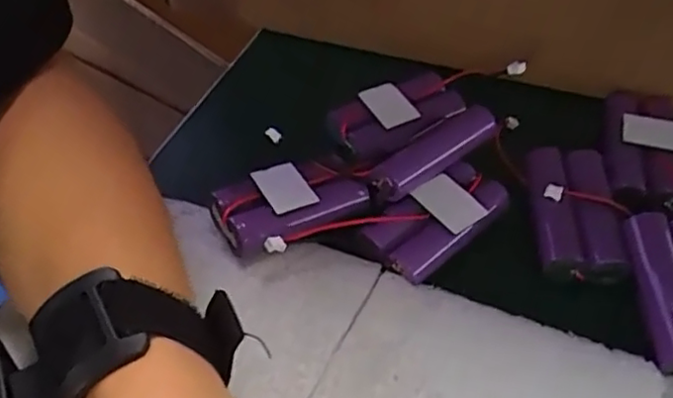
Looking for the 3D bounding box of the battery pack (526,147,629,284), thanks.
[{"bbox_3d":[0.108,0.003,0.293,0.036,0.018,0.071,3,49,3],"label":"battery pack"}]

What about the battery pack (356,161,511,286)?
[{"bbox_3d":[0.045,0.008,0.290,0.065,0.014,0.033,-35,58,-27],"label":"battery pack"}]

